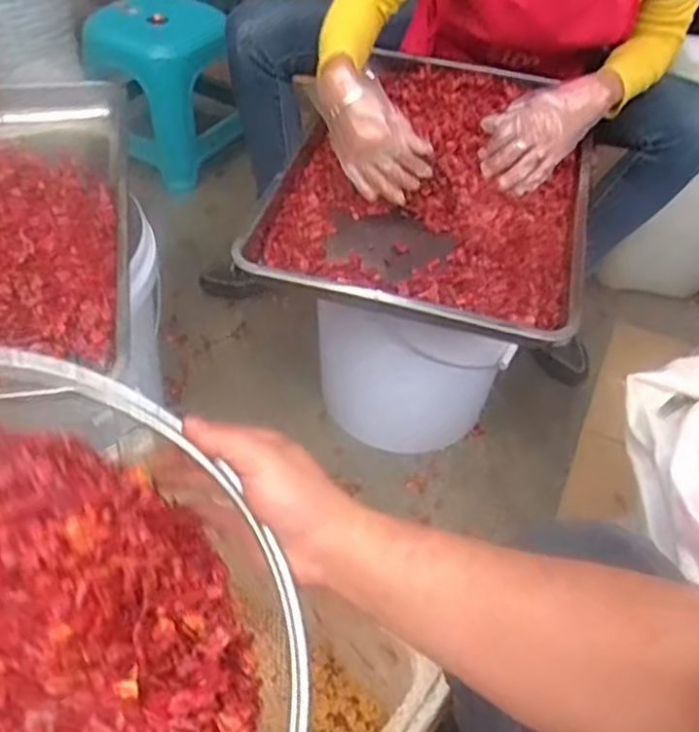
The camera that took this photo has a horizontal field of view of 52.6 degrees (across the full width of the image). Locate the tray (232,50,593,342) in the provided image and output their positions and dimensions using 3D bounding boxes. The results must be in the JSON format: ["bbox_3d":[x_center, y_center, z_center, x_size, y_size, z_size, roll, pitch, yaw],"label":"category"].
[{"bbox_3d":[0.128,-0.253,0.938,0.386,0.065,0.572,17,48,10],"label":"tray"}]

